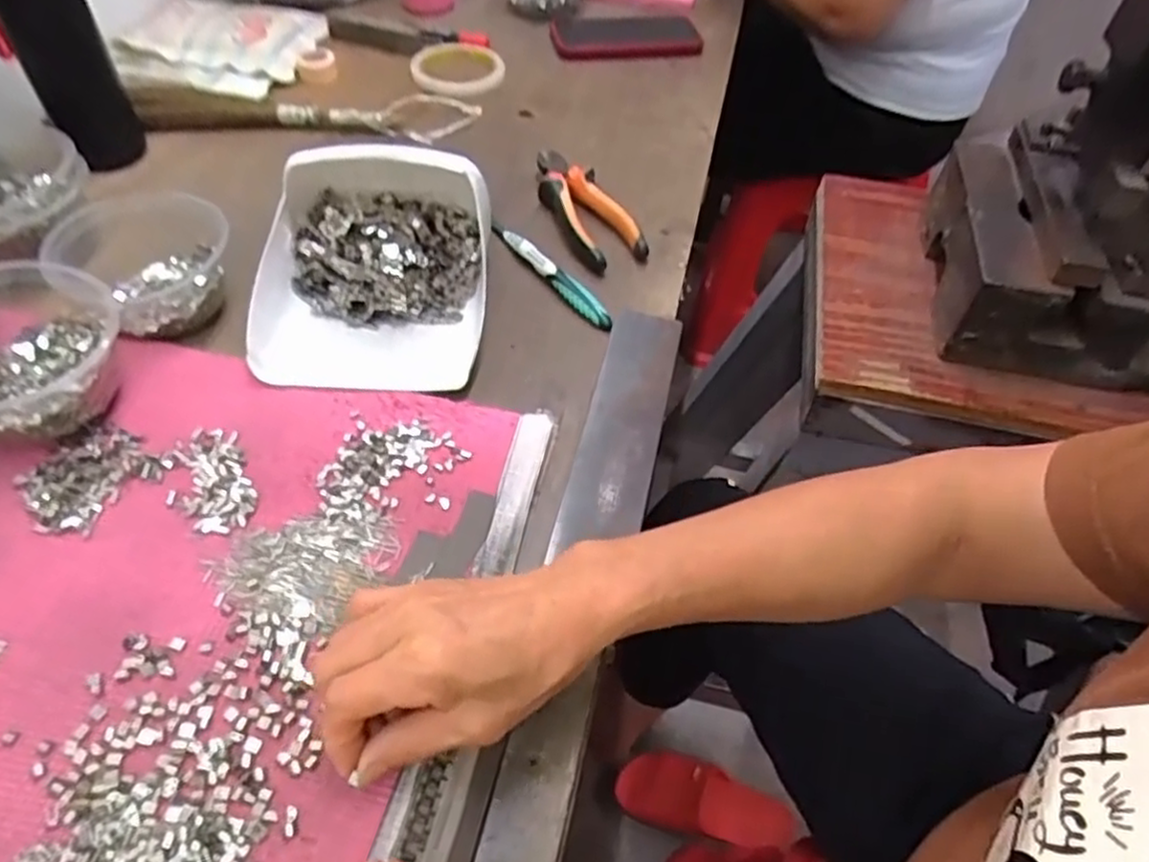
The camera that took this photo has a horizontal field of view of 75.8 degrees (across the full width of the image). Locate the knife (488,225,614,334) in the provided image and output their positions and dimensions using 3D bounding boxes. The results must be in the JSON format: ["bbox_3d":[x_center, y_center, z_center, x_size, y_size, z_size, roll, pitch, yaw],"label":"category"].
[{"bbox_3d":[-0.020,-0.122,0.569,0.012,0.017,0.140,-32,60,-26],"label":"knife"}]

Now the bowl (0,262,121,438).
[{"bbox_3d":[-0.346,-0.052,0.449,0.143,0.058,0.116,35,57,21],"label":"bowl"}]

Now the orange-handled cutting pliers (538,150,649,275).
[{"bbox_3d":[0.007,-0.185,0.616,0.055,0.025,0.140,-19,56,-19],"label":"orange-handled cutting pliers"}]

